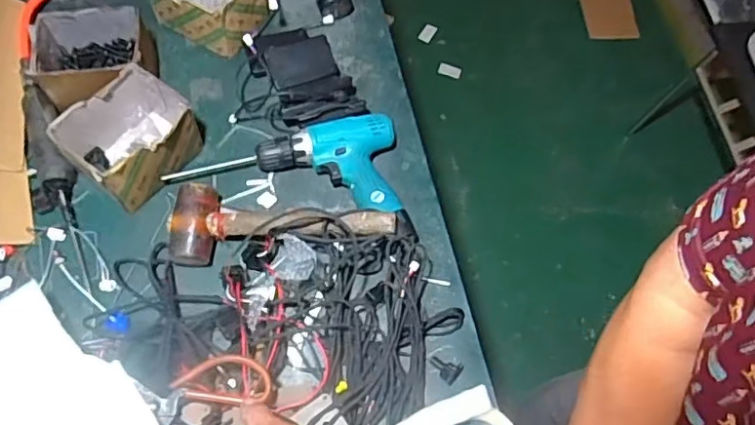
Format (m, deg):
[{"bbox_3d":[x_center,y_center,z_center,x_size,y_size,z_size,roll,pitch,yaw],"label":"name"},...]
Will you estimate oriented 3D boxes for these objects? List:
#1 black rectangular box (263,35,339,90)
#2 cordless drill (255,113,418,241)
[{"bbox_3d":[-0.111,-0.221,0.866,0.098,0.025,0.071,-15,85,-15],"label":"black rectangular box"},{"bbox_3d":[-0.031,-0.070,0.793,0.235,0.051,0.147,27,67,9],"label":"cordless drill"}]

